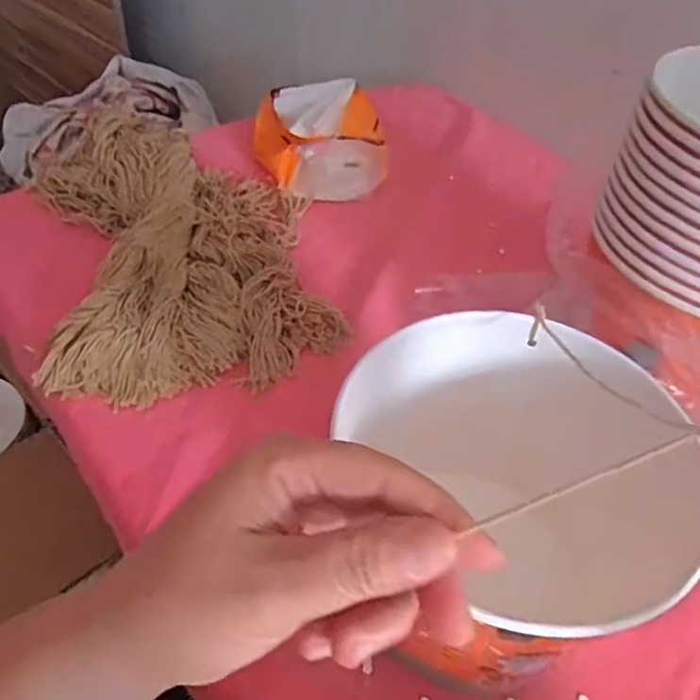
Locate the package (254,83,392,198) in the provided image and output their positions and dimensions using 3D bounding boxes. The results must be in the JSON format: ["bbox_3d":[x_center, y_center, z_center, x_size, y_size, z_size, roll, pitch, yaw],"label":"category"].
[{"bbox_3d":[-0.031,-0.220,0.638,0.125,0.081,0.129,-4,46,-7],"label":"package"}]

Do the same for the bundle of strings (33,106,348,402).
[{"bbox_3d":[-0.150,-0.104,0.535,0.220,0.057,0.321,-13,48,-16],"label":"bundle of strings"}]

